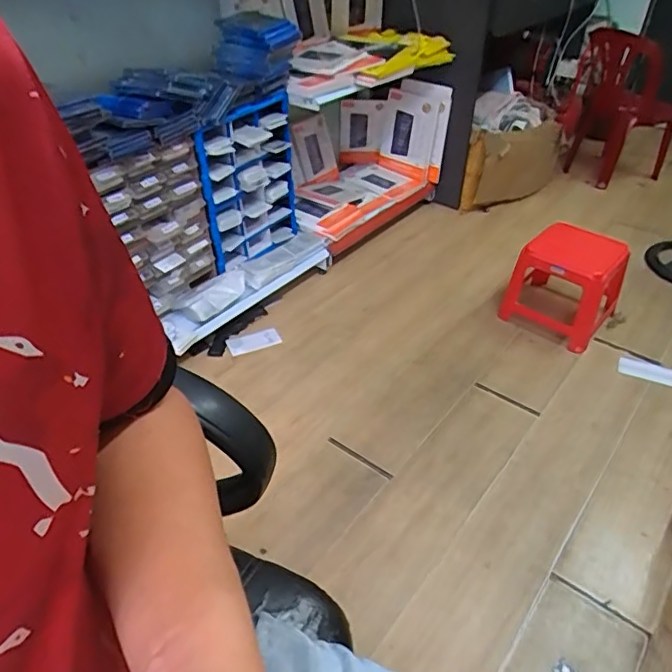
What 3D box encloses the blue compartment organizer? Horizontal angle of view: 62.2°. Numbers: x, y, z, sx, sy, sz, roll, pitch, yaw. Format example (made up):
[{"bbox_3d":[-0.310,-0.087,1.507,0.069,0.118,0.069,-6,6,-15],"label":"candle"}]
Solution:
[{"bbox_3d":[-0.256,-0.451,1.711,0.090,0.433,0.405,20,44,24],"label":"blue compartment organizer"}]

